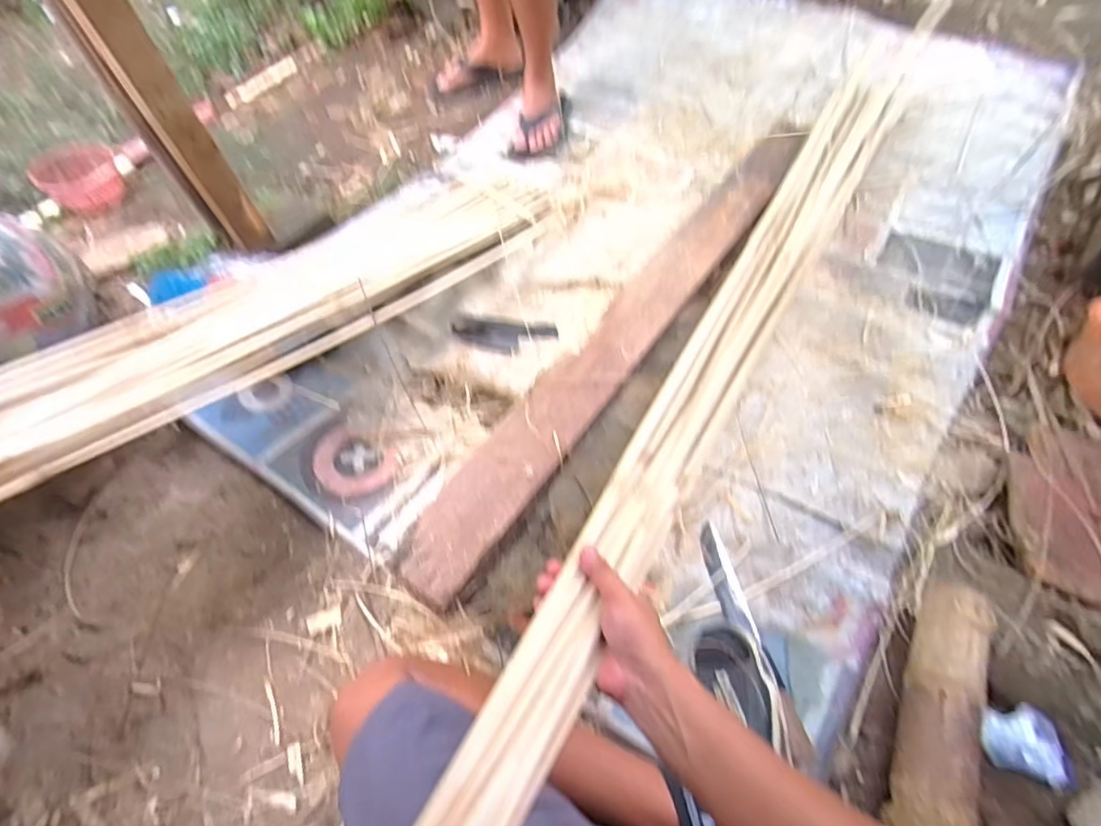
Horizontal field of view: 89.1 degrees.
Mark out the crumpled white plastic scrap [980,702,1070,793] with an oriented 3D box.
[{"bbox_3d":[0.553,0.383,0.654,0.082,0.033,0.073,16,62,13],"label":"crumpled white plastic scrap"}]

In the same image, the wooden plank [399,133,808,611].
[{"bbox_3d":[0.174,-0.191,0.956,0.113,0.021,1.183,26,58,23],"label":"wooden plank"}]

